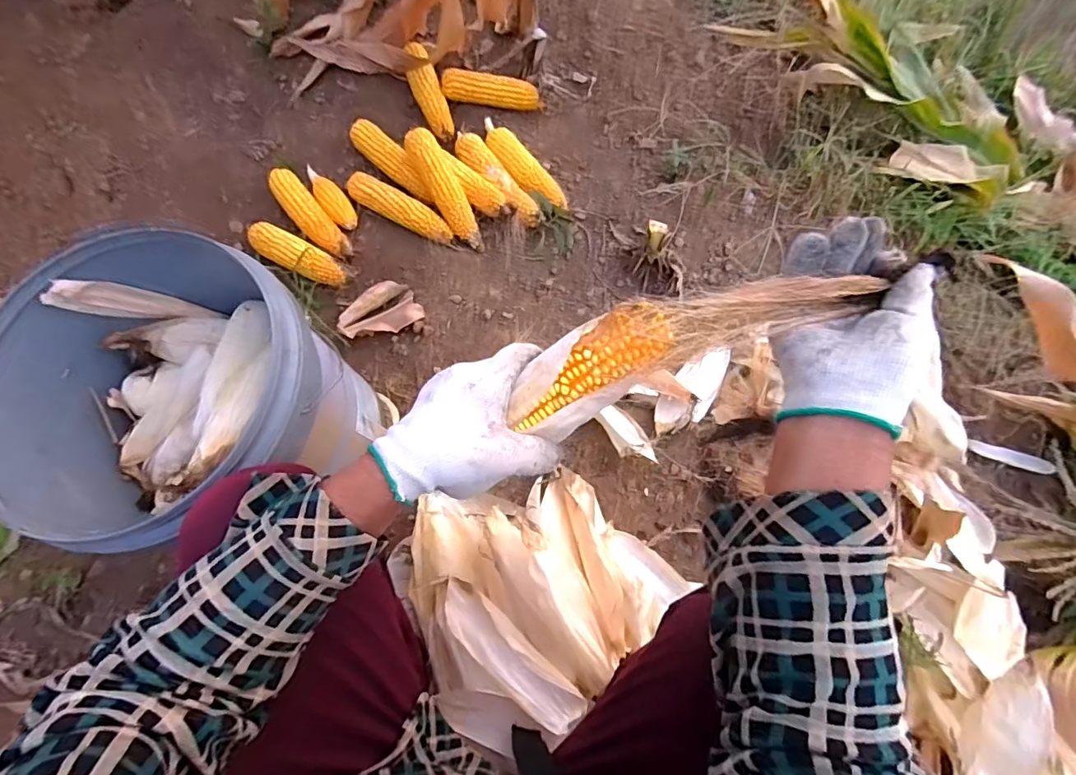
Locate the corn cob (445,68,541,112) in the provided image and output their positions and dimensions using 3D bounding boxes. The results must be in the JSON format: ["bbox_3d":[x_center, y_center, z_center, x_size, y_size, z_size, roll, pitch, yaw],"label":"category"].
[{"bbox_3d":[-0.093,-0.603,1.004,0.198,0.053,0.050,6,72,4],"label":"corn cob"}]

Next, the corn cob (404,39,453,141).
[{"bbox_3d":[-0.225,-0.598,1.003,0.059,0.041,0.237,-17,72,-4],"label":"corn cob"}]

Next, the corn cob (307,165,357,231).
[{"bbox_3d":[-0.392,-0.360,0.938,0.049,0.042,0.168,-30,73,-8],"label":"corn cob"}]

